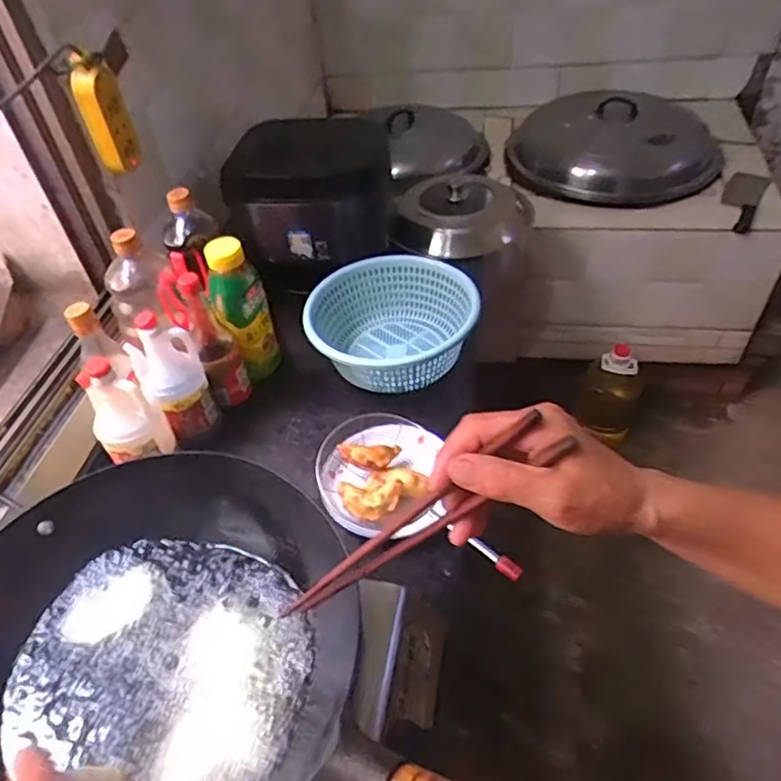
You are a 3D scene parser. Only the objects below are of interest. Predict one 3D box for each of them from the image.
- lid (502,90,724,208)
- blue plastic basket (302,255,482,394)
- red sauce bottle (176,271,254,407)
[{"bbox_3d":[0.578,-0.669,1.600,0.510,0.150,0.506,8,47,14],"label":"lid"},{"bbox_3d":[0.002,-0.103,1.010,0.259,0.117,0.247,-10,45,-4],"label":"blue plastic basket"},{"bbox_3d":[-0.256,-0.073,0.895,0.058,0.206,0.055,-29,49,-21],"label":"red sauce bottle"}]

